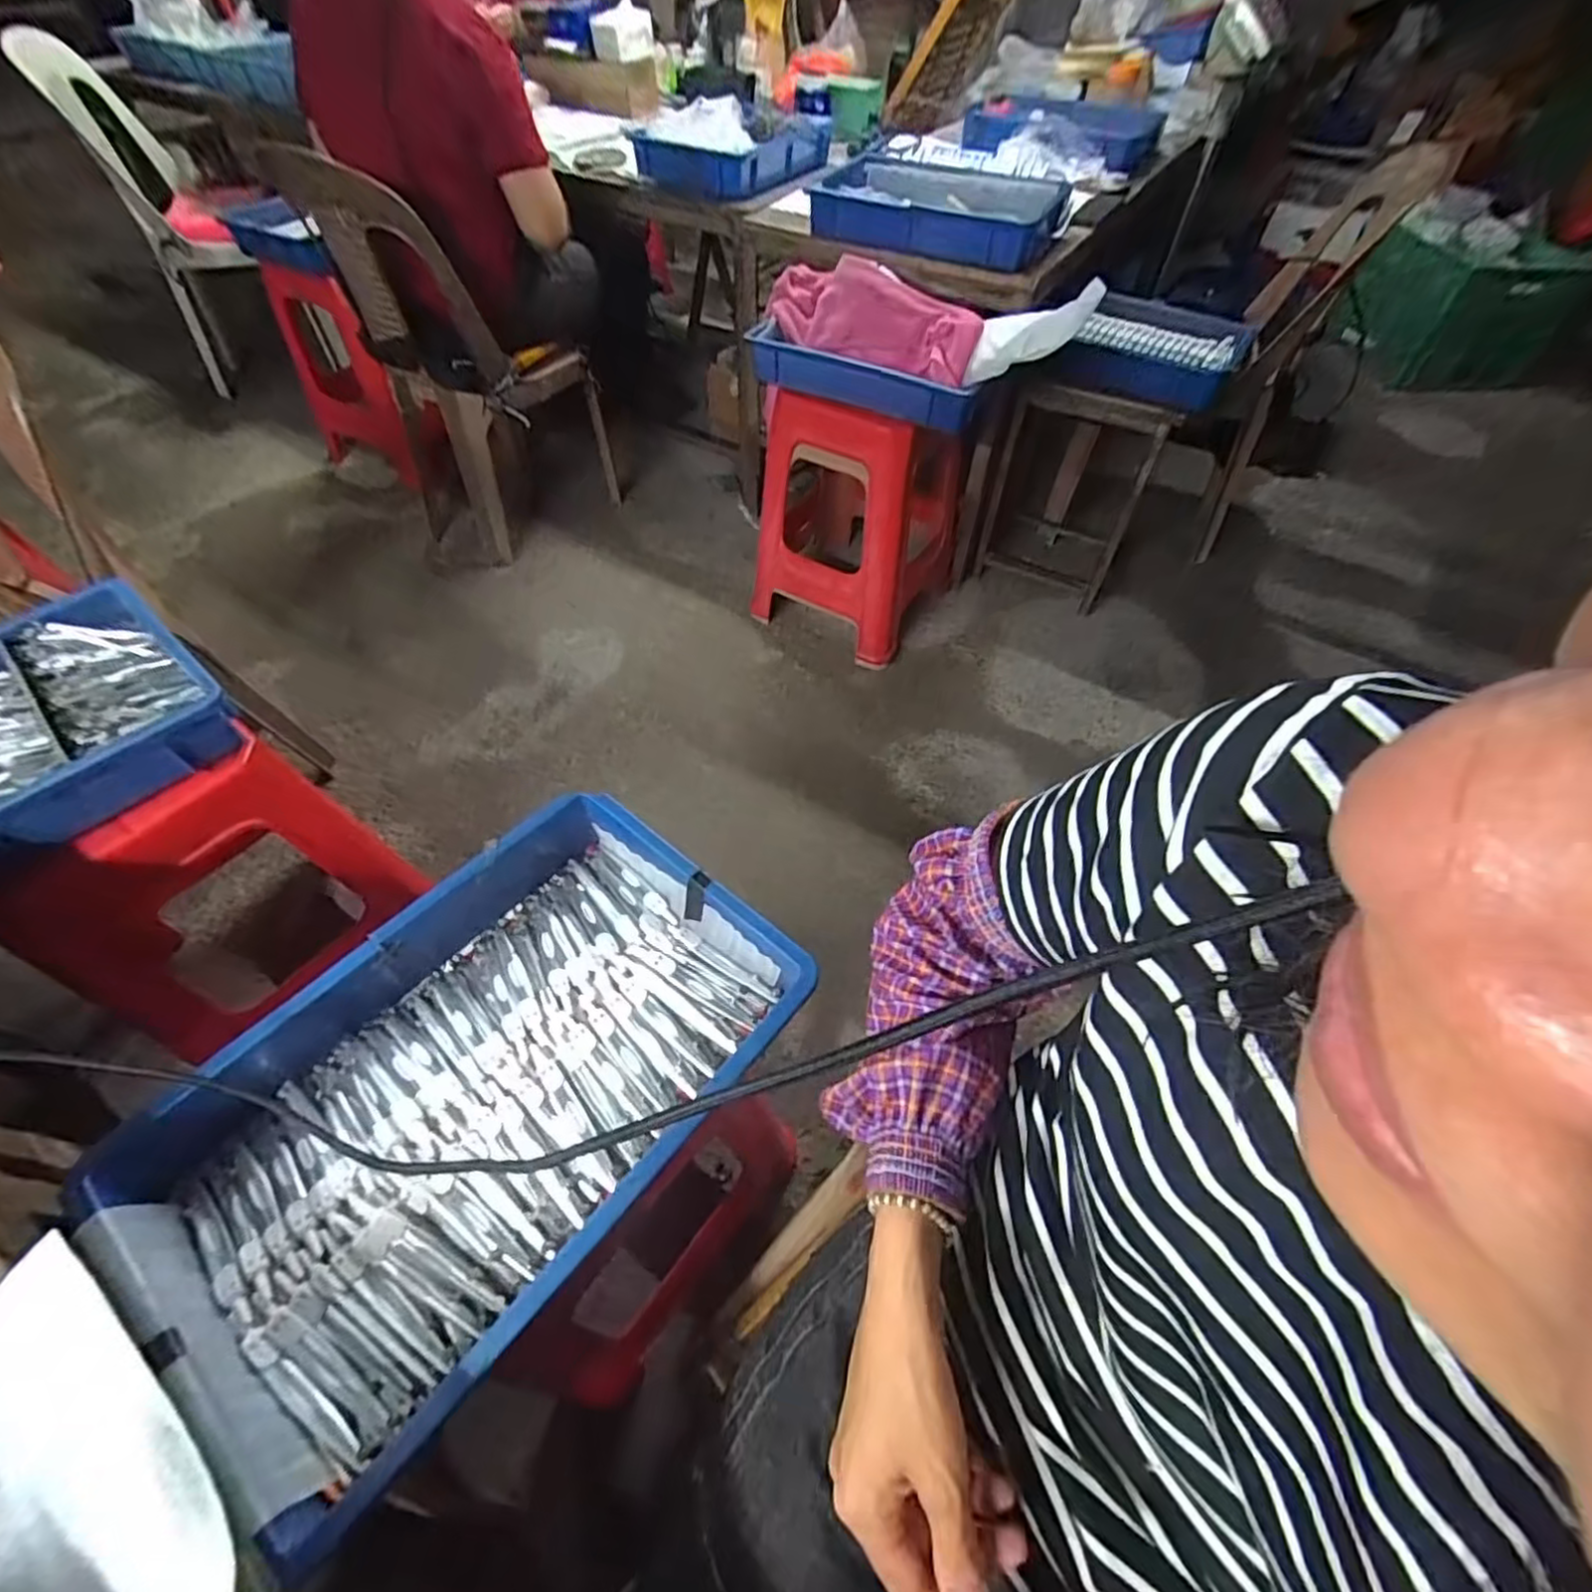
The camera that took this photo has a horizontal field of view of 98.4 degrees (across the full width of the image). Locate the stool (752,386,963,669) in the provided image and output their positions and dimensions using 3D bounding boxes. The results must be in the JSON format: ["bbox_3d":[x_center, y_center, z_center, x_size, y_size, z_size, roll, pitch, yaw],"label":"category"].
[{"bbox_3d":[0.128,-0.600,1.440,0.356,0.479,0.363,26,57,17],"label":"stool"}]

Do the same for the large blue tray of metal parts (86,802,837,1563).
[{"bbox_3d":[-0.223,0.205,0.514,0.287,0.066,0.419,35,60,22],"label":"large blue tray of metal parts"}]

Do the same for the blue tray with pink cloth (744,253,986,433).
[{"bbox_3d":[0.131,-0.785,1.183,0.415,0.141,0.220,22,56,14],"label":"blue tray with pink cloth"}]

